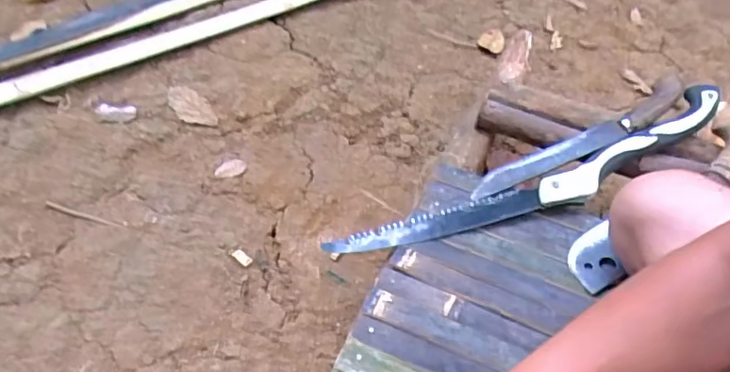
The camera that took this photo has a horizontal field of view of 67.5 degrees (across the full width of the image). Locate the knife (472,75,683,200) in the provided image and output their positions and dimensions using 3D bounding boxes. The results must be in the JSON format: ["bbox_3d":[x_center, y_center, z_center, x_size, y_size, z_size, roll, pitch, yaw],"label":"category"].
[{"bbox_3d":[0.301,-0.063,0.755,0.346,0.023,0.044,-26,51,-9],"label":"knife"}]

